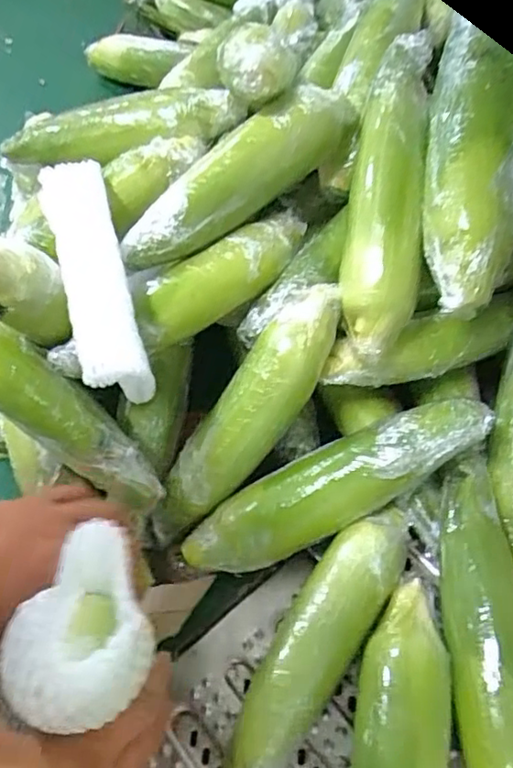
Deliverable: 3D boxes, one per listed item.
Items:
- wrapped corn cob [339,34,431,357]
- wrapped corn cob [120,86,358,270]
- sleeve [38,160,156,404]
[{"bbox_3d":[0.093,-0.137,0.433,0.055,0.041,0.226,6,86,7],"label":"wrapped corn cob"},{"bbox_3d":[-0.017,-0.154,0.462,0.197,0.050,0.052,-35,61,1],"label":"wrapped corn cob"},{"bbox_3d":[-0.119,-0.082,0.449,0.049,0.038,0.208,-19,58,-9],"label":"sleeve"}]

